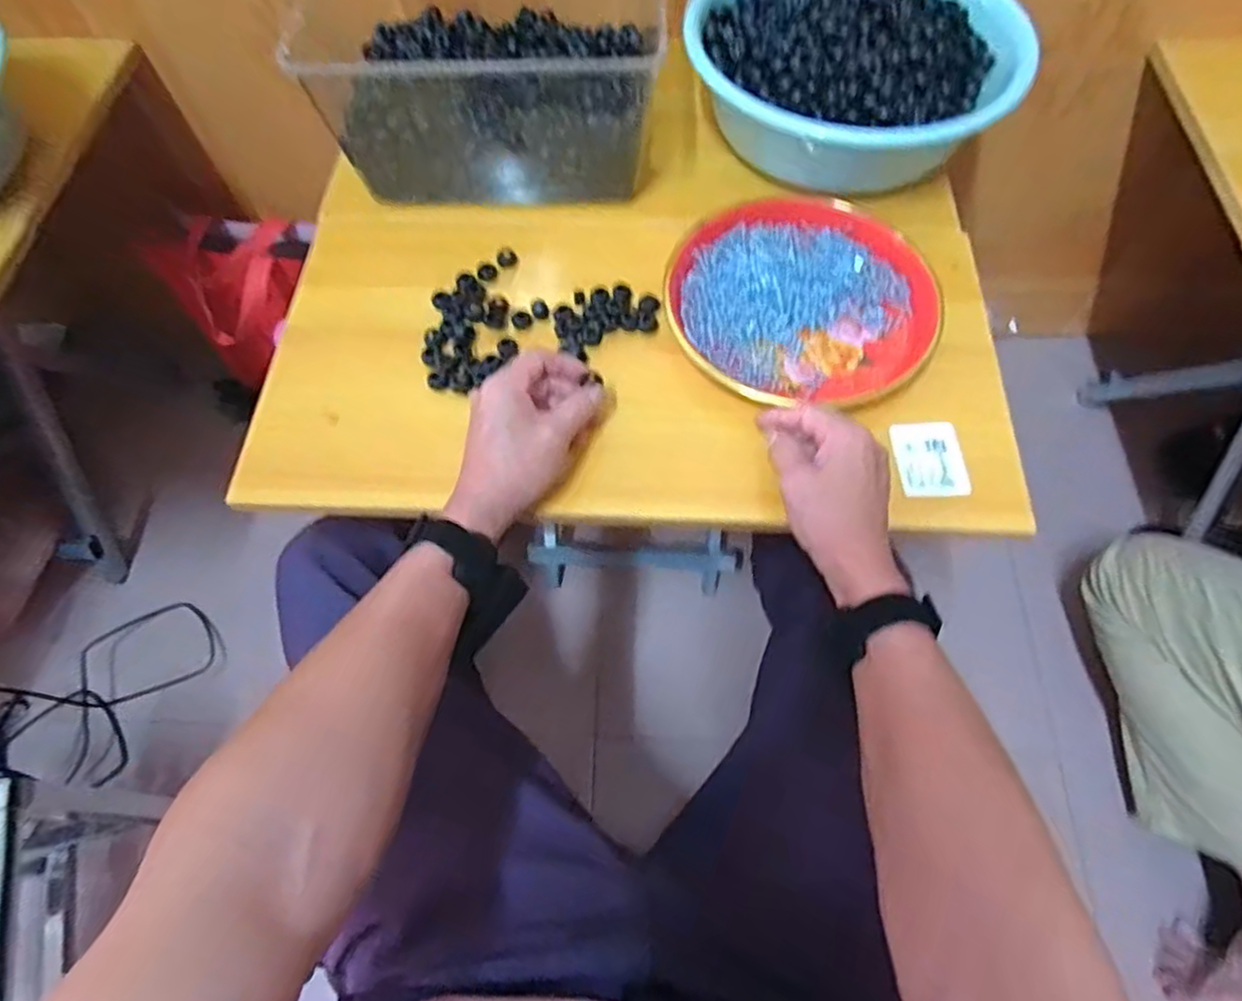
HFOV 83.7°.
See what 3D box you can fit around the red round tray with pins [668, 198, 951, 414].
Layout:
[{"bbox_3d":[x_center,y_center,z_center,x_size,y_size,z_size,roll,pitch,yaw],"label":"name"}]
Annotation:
[{"bbox_3d":[0.148,-0.169,0.578,0.215,0.029,0.199,0,64,1],"label":"red round tray with pins"}]

